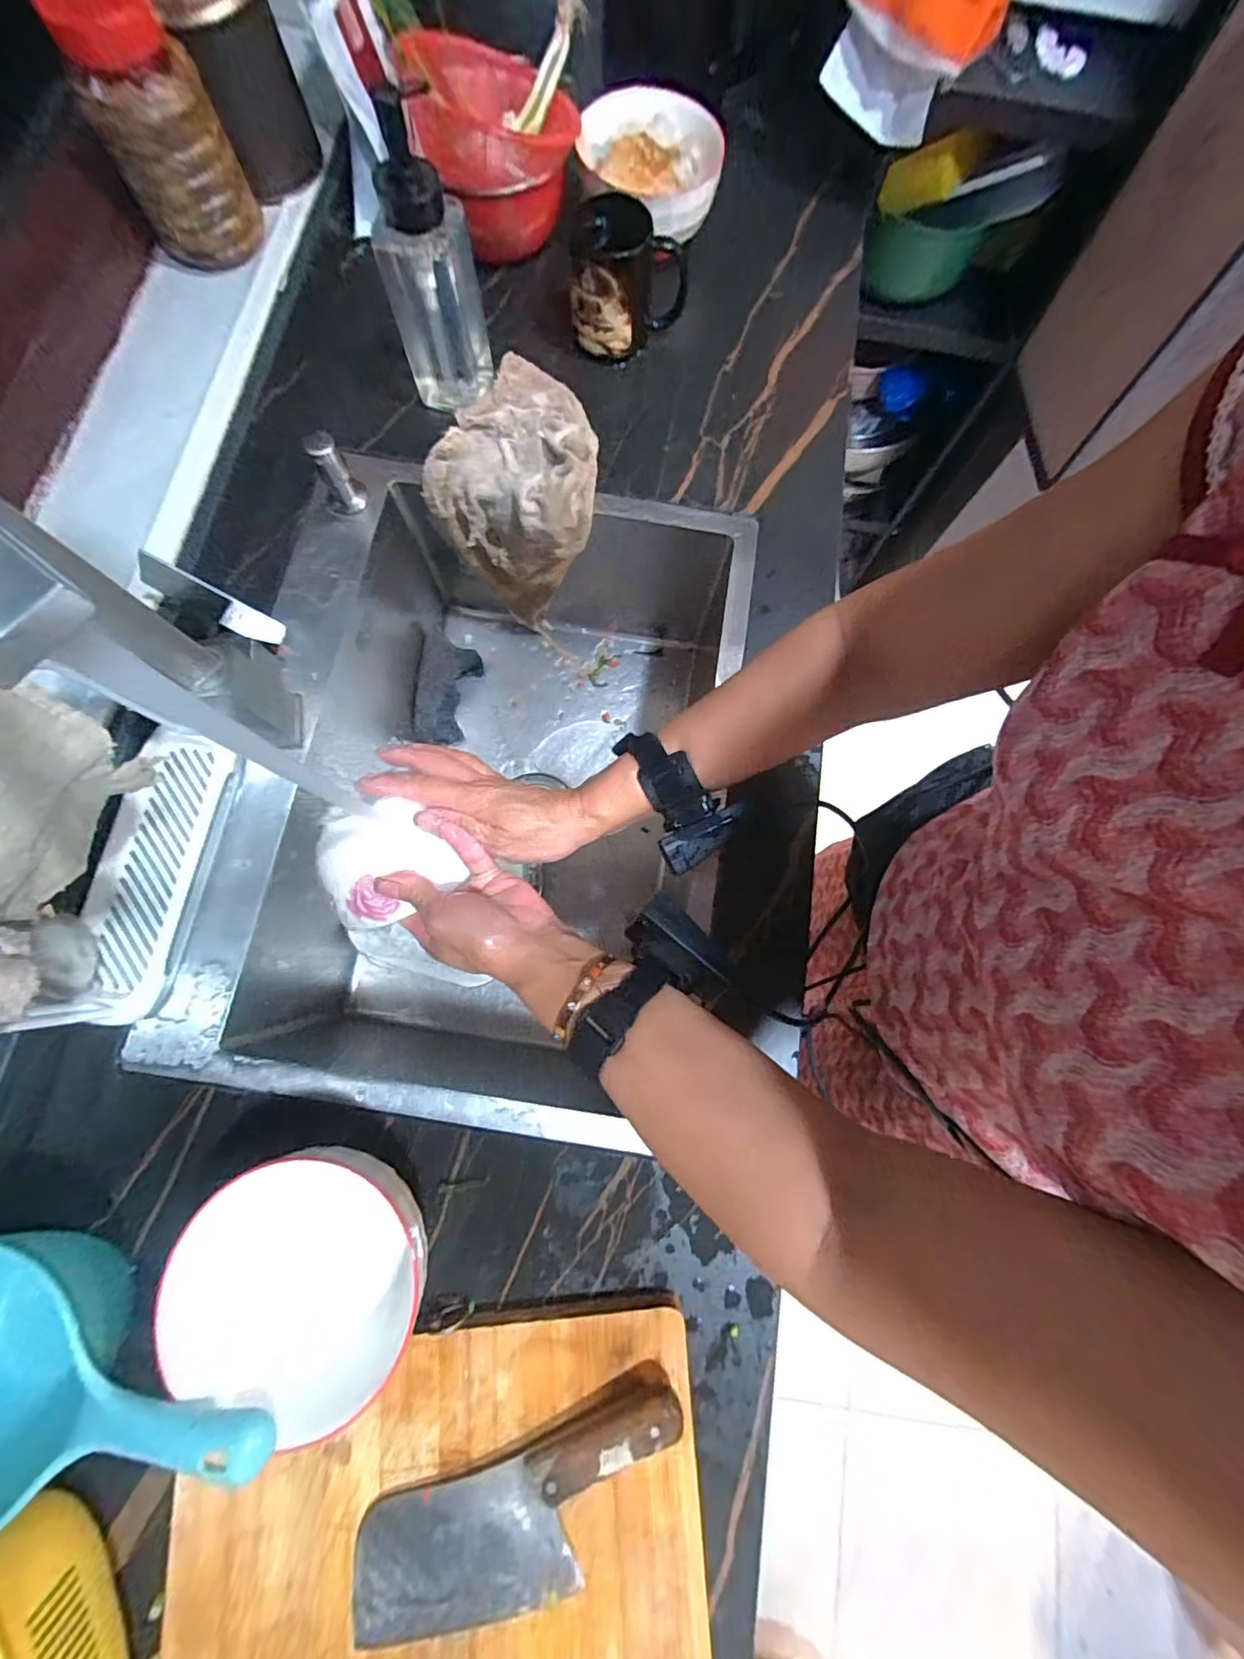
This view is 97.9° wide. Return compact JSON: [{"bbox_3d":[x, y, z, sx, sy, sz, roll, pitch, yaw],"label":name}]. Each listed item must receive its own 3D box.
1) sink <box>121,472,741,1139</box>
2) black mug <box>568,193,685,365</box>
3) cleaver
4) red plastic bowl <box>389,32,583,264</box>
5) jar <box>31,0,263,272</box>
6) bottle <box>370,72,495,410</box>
[{"bbox_3d":[-0.130,-0.060,0.590,0.415,0.218,0.608,11,77,0],"label":"sink"},{"bbox_3d":[0.006,-0.548,0.544,0.110,0.090,0.084,6,76,0],"label":"black mug"},{"bbox_3d":[-0.062,0.445,0.340,0.225,0.031,0.085,-18,78,-6],"label":"cleaver"},{"bbox_3d":[-0.126,-0.705,0.557,0.159,0.114,0.182,-20,78,-7],"label":"red plastic bowl"},{"bbox_3d":[-0.395,-0.597,0.471,0.094,0.158,0.083,-28,80,-8],"label":"jar"},{"bbox_3d":[-0.168,-0.481,0.480,0.083,0.173,0.077,-13,77,-5],"label":"bottle"}]

